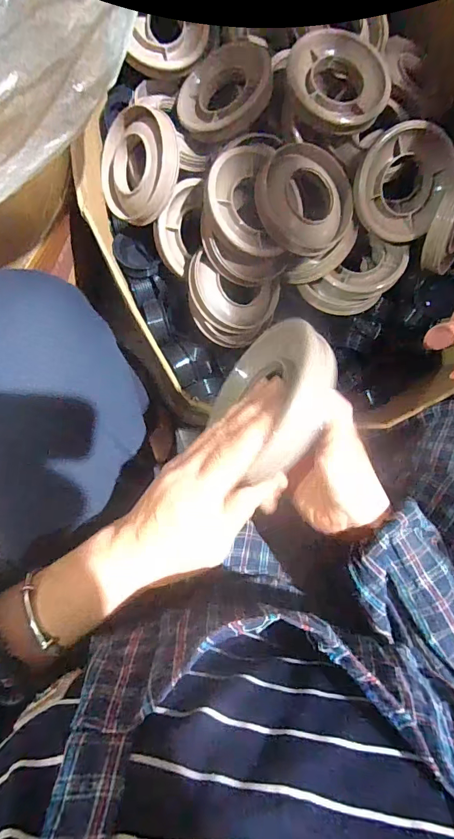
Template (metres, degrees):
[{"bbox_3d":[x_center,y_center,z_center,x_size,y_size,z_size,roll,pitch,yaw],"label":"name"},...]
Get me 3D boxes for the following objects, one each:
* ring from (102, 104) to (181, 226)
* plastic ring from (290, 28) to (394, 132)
[{"bbox_3d":[-0.110,-0.310,0.498,0.115,0.022,0.121,26,115,30],"label":"ring"},{"bbox_3d":[0.135,-0.408,0.489,0.113,0.022,0.121,-44,93,-6],"label":"plastic ring"}]

